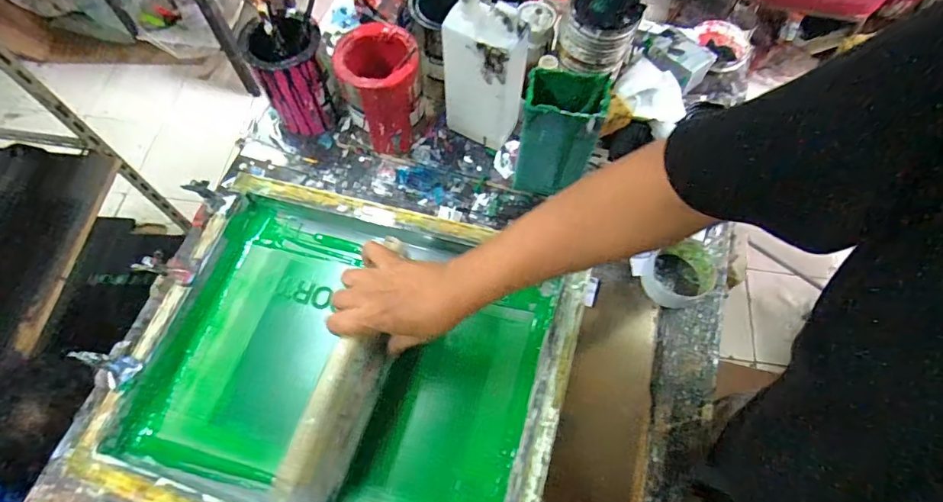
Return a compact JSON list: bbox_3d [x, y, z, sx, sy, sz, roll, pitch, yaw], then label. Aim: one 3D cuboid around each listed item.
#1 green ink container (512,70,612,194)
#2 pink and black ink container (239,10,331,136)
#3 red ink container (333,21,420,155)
[{"bbox_3d":[0.108,-0.143,0.599,0.090,0.171,0.069,13,66,5],"label":"green ink container"},{"bbox_3d":[-0.261,-0.256,0.701,0.102,0.149,0.102,-6,66,-3],"label":"pink and black ink container"},{"bbox_3d":[-0.124,-0.226,0.675,0.110,0.161,0.115,-15,67,-7],"label":"red ink container"}]

